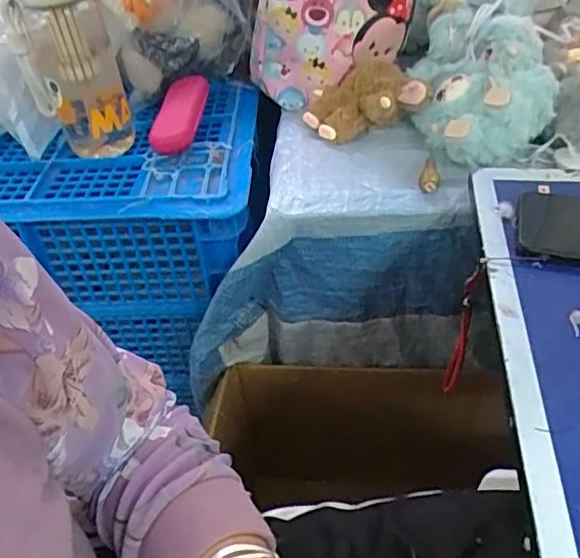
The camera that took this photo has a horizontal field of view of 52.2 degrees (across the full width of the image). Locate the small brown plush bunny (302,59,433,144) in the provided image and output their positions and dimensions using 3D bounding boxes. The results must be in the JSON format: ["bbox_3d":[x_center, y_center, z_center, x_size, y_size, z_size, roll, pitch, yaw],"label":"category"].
[{"bbox_3d":[0.084,-0.197,0.670,0.132,0.065,0.084,-9,44,-4],"label":"small brown plush bunny"}]

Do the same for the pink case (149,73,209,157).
[{"bbox_3d":[-0.125,-0.190,0.680,0.047,0.027,0.123,7,58,13],"label":"pink case"}]

